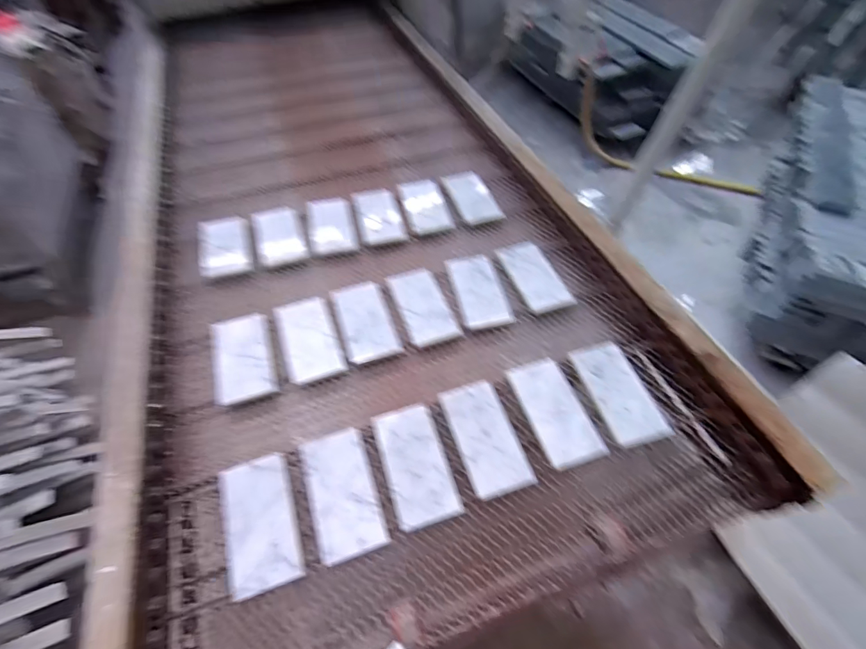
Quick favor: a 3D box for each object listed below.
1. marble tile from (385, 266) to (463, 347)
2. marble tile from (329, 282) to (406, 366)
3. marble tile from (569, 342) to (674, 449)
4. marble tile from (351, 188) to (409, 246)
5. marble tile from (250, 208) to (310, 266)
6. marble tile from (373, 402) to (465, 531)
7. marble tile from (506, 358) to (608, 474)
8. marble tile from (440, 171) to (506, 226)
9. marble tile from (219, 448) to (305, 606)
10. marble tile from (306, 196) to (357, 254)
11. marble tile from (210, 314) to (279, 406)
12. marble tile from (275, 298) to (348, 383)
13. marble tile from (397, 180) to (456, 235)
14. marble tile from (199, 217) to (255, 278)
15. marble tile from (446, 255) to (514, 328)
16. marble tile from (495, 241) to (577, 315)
[{"bbox_3d":[-0.017,-0.032,0.744,0.077,0.018,0.157,-18,53,-12],"label":"marble tile"},{"bbox_3d":[-0.115,-0.007,0.725,0.084,0.018,0.163,-17,52,-11],"label":"marble tile"},{"bbox_3d":[0.277,0.099,0.641,0.082,0.010,0.162,-12,52,-8],"label":"marble tile"},{"bbox_3d":[-0.115,-0.229,0.903,0.091,0.013,0.166,-12,52,-8],"label":"marble tile"},{"bbox_3d":[-0.308,-0.178,0.858,0.087,0.016,0.163,-18,53,-13],"label":"marble tile"},{"bbox_3d":[-0.024,0.187,0.578,0.081,0.013,0.157,-15,52,-10],"label":"marble tile"},{"bbox_3d":[0.174,0.121,0.622,0.078,0.017,0.166,-15,52,-10],"label":"marble tile"},{"bbox_3d":[0.085,-0.280,0.938,0.086,0.014,0.169,-16,52,-11],"label":"marble tile"},{"bbox_3d":[-0.213,0.242,0.530,0.082,0.006,0.151,-16,59,-12],"label":"marble tile"},{"bbox_3d":[-0.209,-0.207,0.885,0.087,0.013,0.164,-12,52,-8],"label":"marble tile"},{"bbox_3d":[-0.300,0.051,0.680,0.089,0.015,0.155,-17,52,-11],"label":"marble tile"},{"bbox_3d":[-0.202,0.022,0.702,0.085,0.016,0.163,-19,53,-13],"label":"marble tile"},{"bbox_3d":[-0.017,-0.256,0.922,0.088,0.012,0.168,-12,52,-8],"label":"marble tile"},{"bbox_3d":[-0.403,-0.150,0.834,0.092,0.015,0.164,-17,52,-11],"label":"marble tile"},{"bbox_3d":[0.079,-0.066,0.769,0.080,0.016,0.174,-10,51,-6],"label":"marble tile"},{"bbox_3d":[0.187,-0.094,0.790,0.085,0.009,0.171,-14,52,-9],"label":"marble tile"}]

